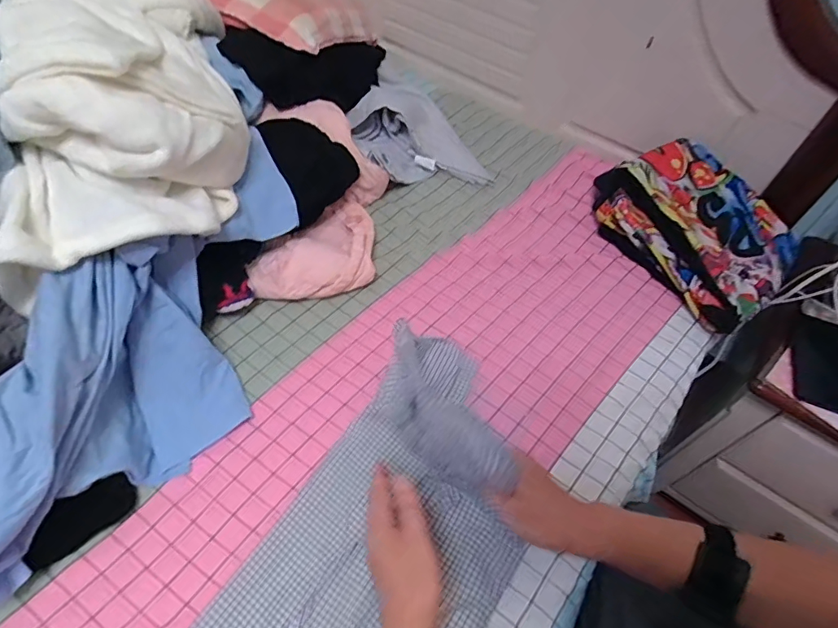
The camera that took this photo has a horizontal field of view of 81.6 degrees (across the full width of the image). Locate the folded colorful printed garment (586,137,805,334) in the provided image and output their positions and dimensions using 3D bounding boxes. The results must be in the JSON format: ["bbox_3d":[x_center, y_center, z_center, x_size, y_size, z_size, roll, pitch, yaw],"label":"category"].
[{"bbox_3d":[0.473,-0.154,0.806,0.247,0.097,0.326,-24,57,-19],"label":"folded colorful printed garment"}]

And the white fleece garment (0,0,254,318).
[{"bbox_3d":[-0.391,-0.315,0.648,0.271,0.178,0.581,-12,55,-14],"label":"white fleece garment"}]

